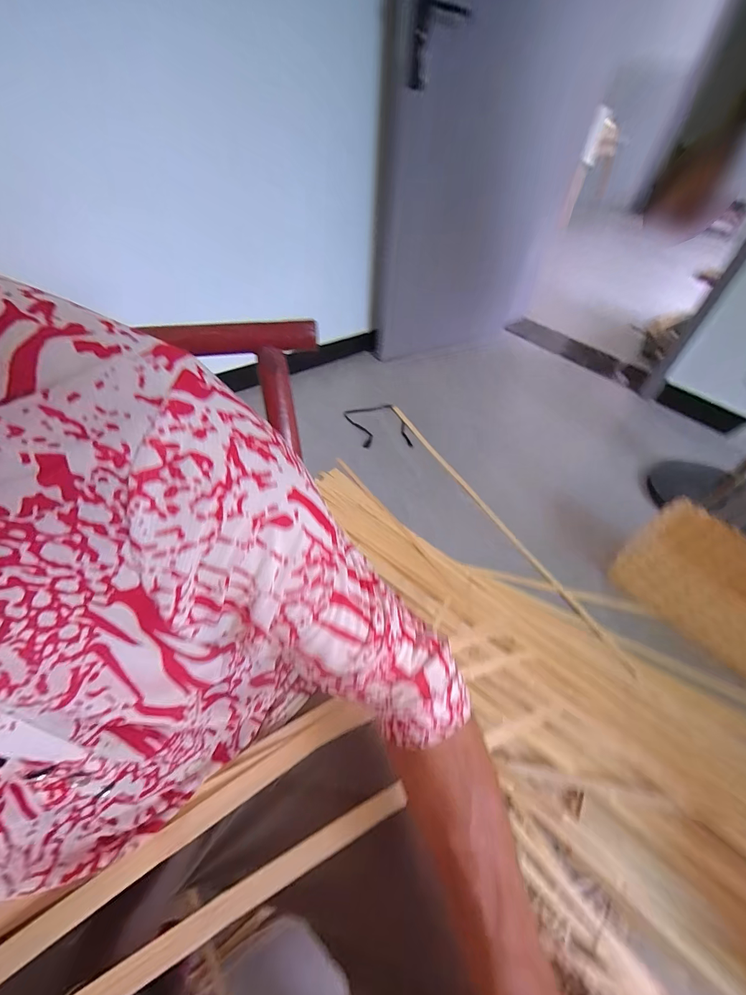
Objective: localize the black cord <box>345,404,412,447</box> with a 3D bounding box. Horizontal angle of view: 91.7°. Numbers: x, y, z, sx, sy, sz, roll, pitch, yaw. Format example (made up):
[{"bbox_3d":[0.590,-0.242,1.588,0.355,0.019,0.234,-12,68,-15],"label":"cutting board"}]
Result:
[{"bbox_3d":[0.025,-0.261,1.343,0.194,0.032,0.273,-14,51,-16],"label":"black cord"}]

